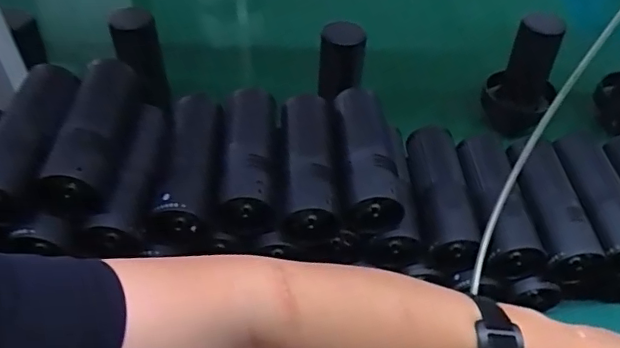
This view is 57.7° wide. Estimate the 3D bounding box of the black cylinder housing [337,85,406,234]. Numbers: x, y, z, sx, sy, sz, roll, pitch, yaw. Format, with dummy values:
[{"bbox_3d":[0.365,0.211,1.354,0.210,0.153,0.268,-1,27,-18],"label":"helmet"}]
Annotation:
[{"bbox_3d":[0.055,-0.022,0.571,0.059,0.055,0.155,-1,47,-2],"label":"black cylinder housing"}]

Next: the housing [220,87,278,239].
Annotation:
[{"bbox_3d":[-0.062,-0.020,0.566,0.054,0.044,0.164,-1,48,-2],"label":"housing"}]

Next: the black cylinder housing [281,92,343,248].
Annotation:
[{"bbox_3d":[-0.004,-0.013,0.567,0.055,0.052,0.165,-2,48,-3],"label":"black cylinder housing"}]

